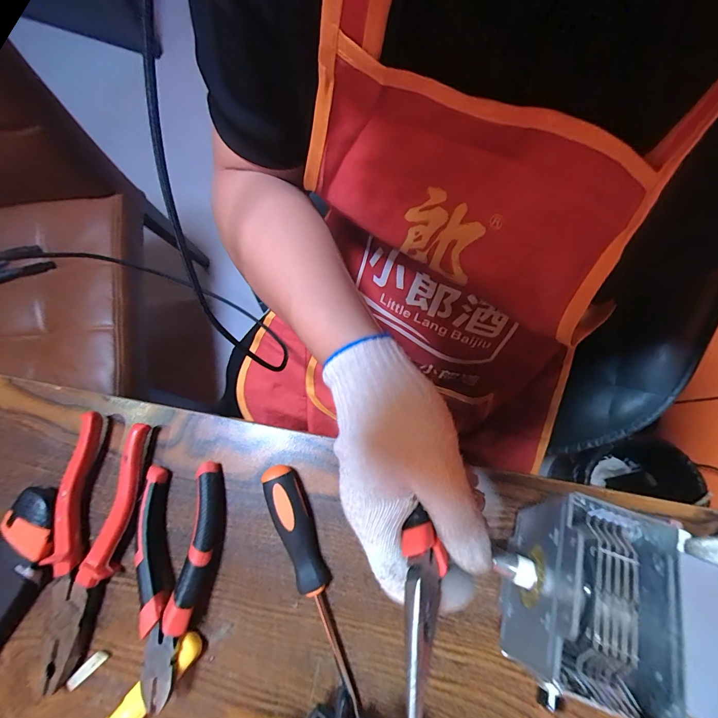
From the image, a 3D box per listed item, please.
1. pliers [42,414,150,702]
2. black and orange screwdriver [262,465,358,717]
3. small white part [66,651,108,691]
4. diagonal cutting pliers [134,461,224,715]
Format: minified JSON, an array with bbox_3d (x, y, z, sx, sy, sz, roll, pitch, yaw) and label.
[{"bbox_3d":[-0.215,0.140,0.278,0.063,0.029,0.186,9,76,4],"label":"pliers"},{"bbox_3d":[-0.038,0.165,0.270,0.031,0.028,0.171,-20,76,-3],"label":"black and orange screwdriver"},{"bbox_3d":[-0.206,0.235,0.275,0.031,0.004,0.009,-43,78,-9],"label":"small white part"},{"bbox_3d":[-0.136,0.159,0.274,0.057,0.028,0.150,-5,75,1],"label":"diagonal cutting pliers"}]

